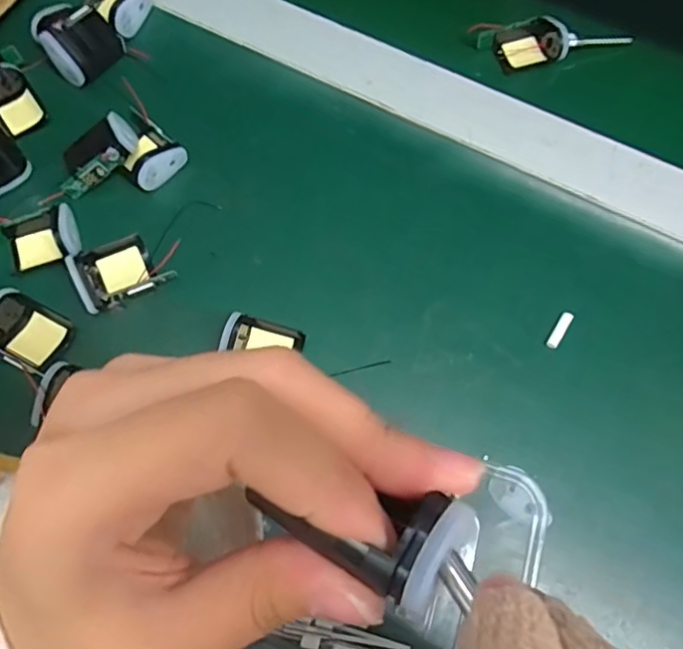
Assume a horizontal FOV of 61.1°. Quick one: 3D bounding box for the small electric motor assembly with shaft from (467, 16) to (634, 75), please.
[{"bbox_3d":[0.143,-0.198,0.402,0.108,0.022,0.034,-6,71,-3],"label":"small electric motor assembly with shaft"}]

